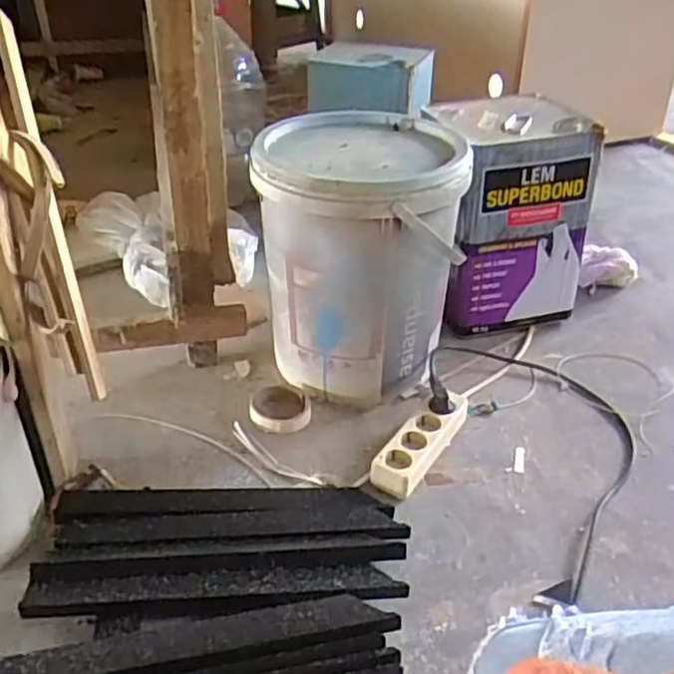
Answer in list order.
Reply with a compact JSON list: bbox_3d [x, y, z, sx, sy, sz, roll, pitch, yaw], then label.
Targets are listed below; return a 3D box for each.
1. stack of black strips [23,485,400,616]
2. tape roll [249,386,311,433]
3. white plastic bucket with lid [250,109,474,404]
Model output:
[{"bbox_3d":[-0.132,0.244,0.857,0.413,0.034,0.189,-1,33,-5],"label":"stack of black strips"},{"bbox_3d":[-0.086,0.106,1.100,0.093,0.026,0.108,0,31,-4],"label":"tape roll"},{"bbox_3d":[0.028,-0.108,1.109,0.277,0.406,0.284,2,33,-1],"label":"white plastic bucket with lid"}]

